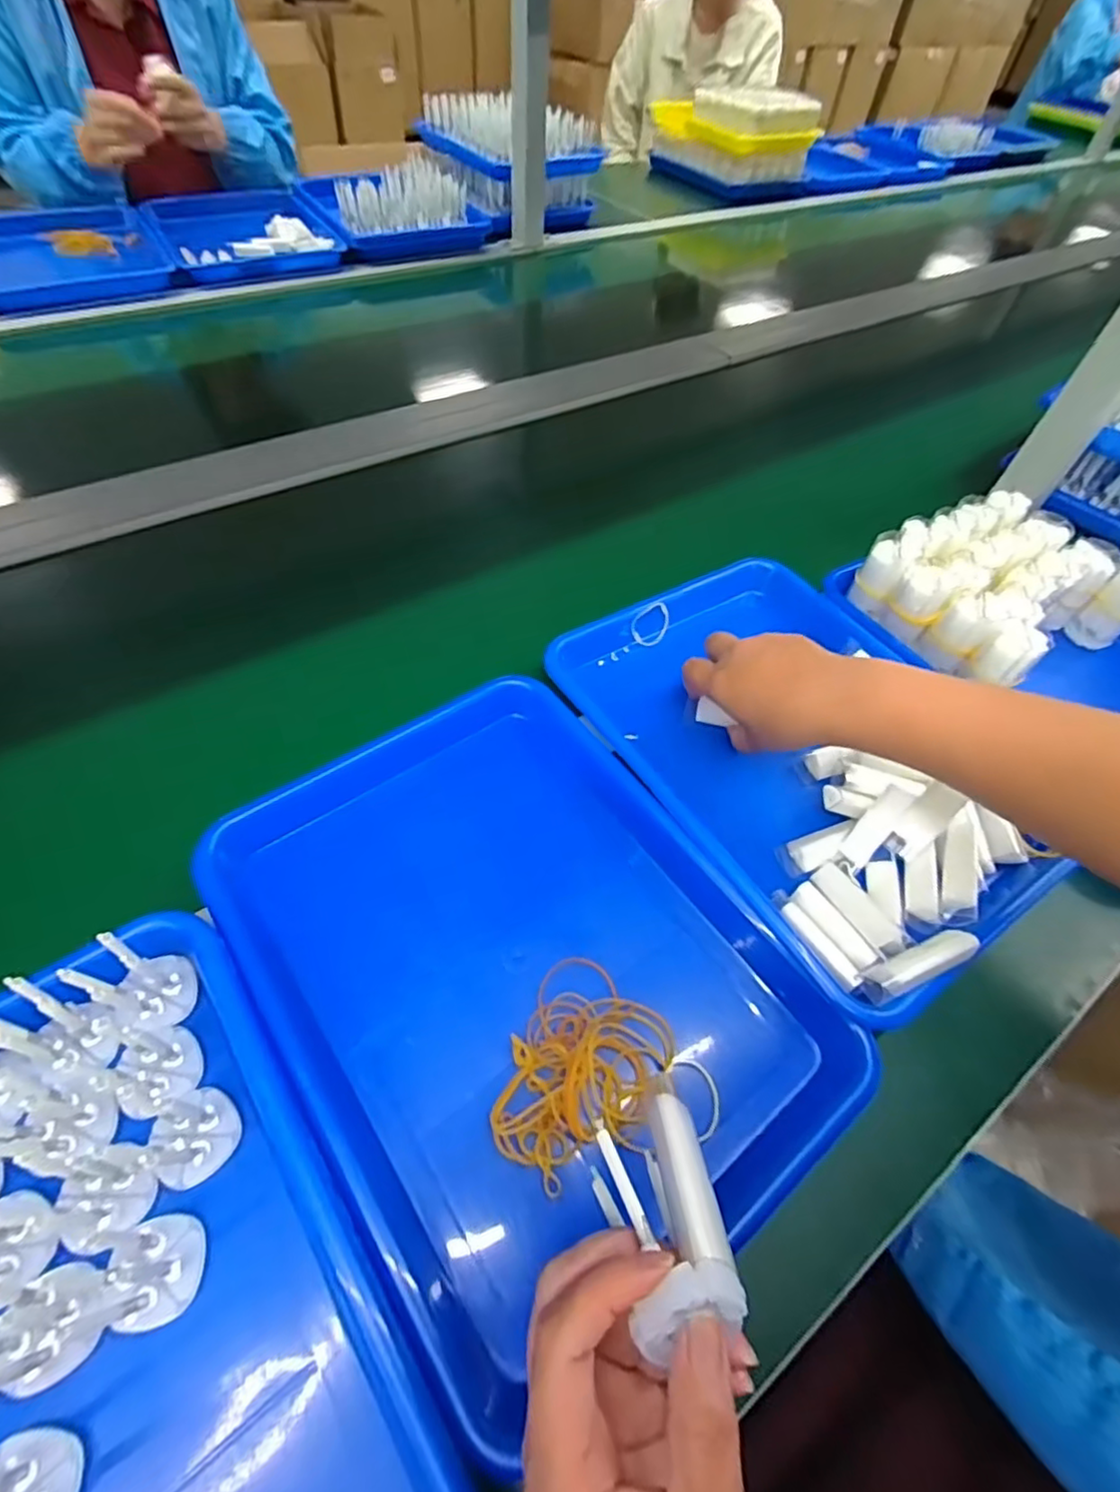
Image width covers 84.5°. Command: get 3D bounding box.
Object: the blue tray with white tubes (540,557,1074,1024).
[{"bbox_3d":[0.174,-0.013,0.438,0.252,0.033,0.327,-26,60,-21],"label":"blue tray with white tubes"}]

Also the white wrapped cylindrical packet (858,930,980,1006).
[{"bbox_3d":[0.195,0.119,0.336,0.066,0.012,0.017,-26,59,-4],"label":"white wrapped cylindrical packet"}]

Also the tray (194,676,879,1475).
[{"bbox_3d":[-0.026,0.118,0.353,0.241,0.047,0.324,-30,62,-23],"label":"tray"}]

